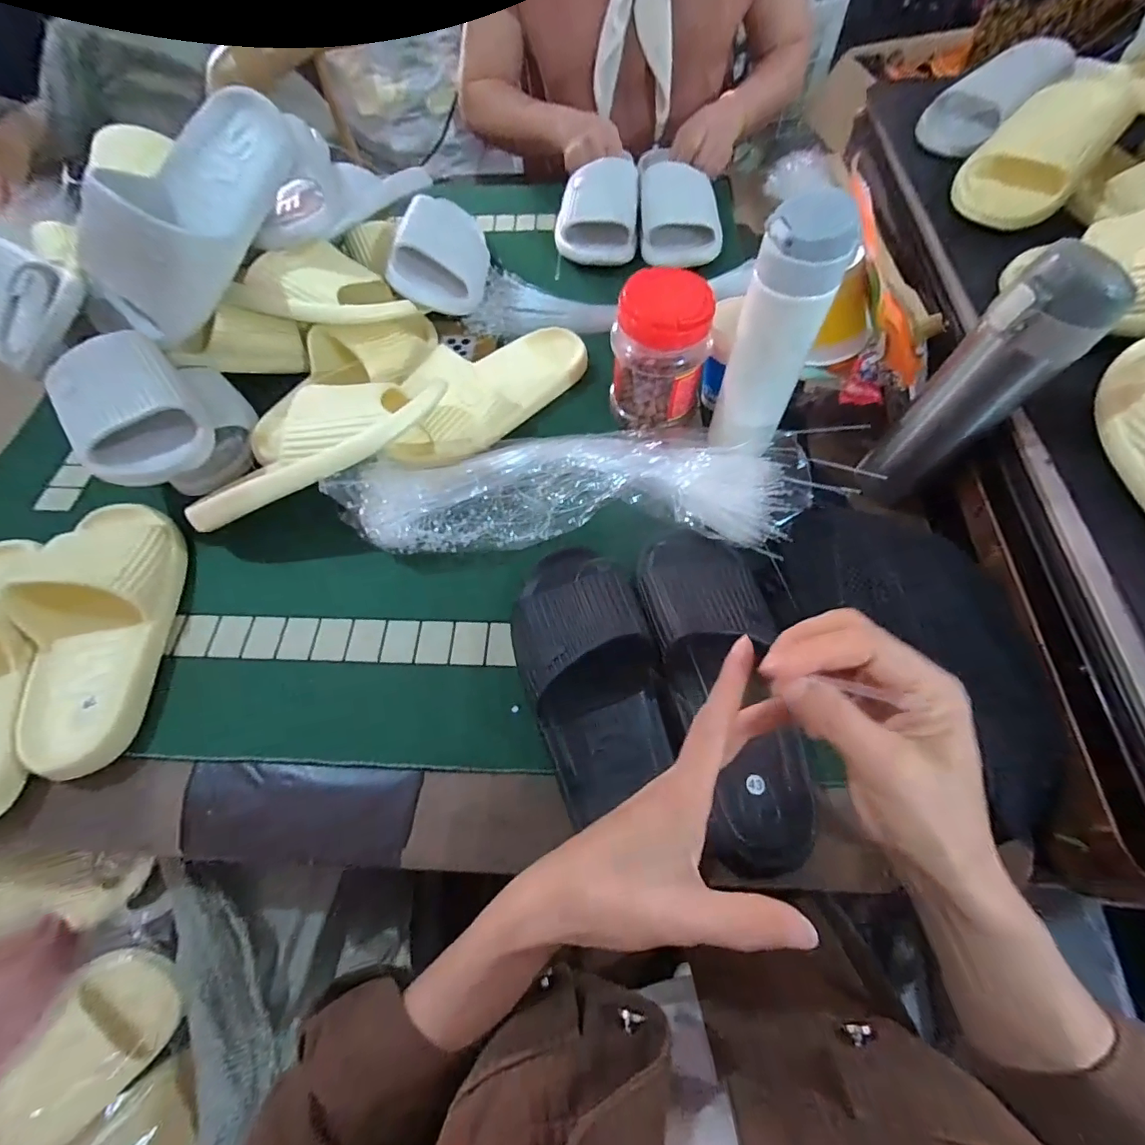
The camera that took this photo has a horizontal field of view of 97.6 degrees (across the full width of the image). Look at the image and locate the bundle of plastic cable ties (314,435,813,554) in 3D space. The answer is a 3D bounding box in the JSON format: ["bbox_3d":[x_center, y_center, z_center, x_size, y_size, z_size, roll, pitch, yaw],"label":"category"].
[{"bbox_3d":[0.002,-0.085,0.477,0.411,0.060,0.124,-1,62,3],"label":"bundle of plastic cable ties"}]

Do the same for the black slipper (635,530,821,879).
[{"bbox_3d":[0.119,0.082,0.390,0.096,0.064,0.267,-13,73,-3],"label":"black slipper"}]

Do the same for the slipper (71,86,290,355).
[{"bbox_3d":[-0.365,-0.343,0.474,0.091,0.111,0.232,34,90,20],"label":"slipper"}]

